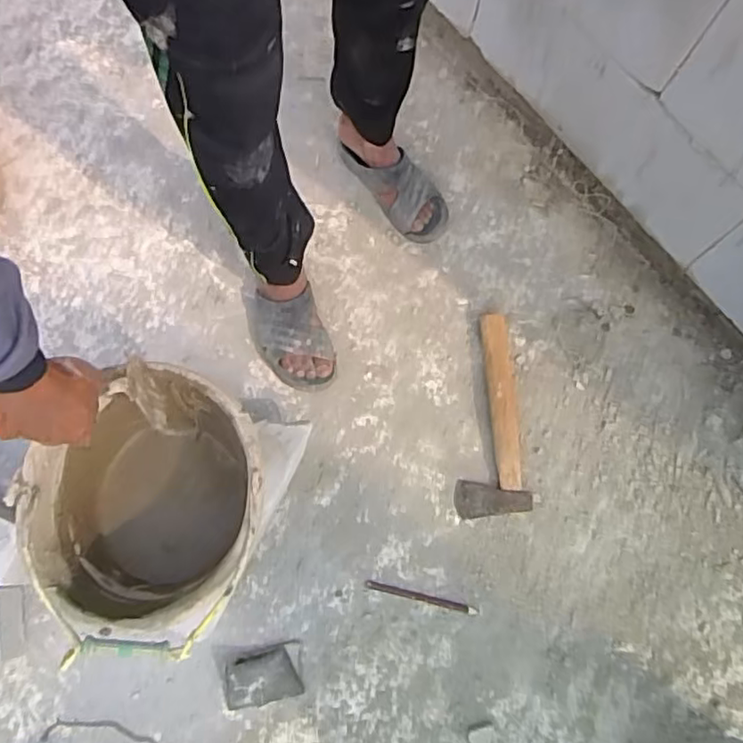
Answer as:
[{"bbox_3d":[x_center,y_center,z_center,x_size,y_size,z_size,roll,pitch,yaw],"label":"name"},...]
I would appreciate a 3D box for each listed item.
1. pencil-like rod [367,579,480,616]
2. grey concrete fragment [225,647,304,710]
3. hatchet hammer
[{"bbox_3d":[0.077,0.348,0.956,0.177,0.005,0.012,15,72,0],"label":"pencil-like rod"},{"bbox_3d":[-0.161,0.447,0.898,0.102,0.033,0.070,-14,74,-9],"label":"grey concrete fragment"},{"bbox_3d":[0.196,0.066,1.031,0.116,0.043,0.341,2,73,-4],"label":"hatchet hammer"}]

